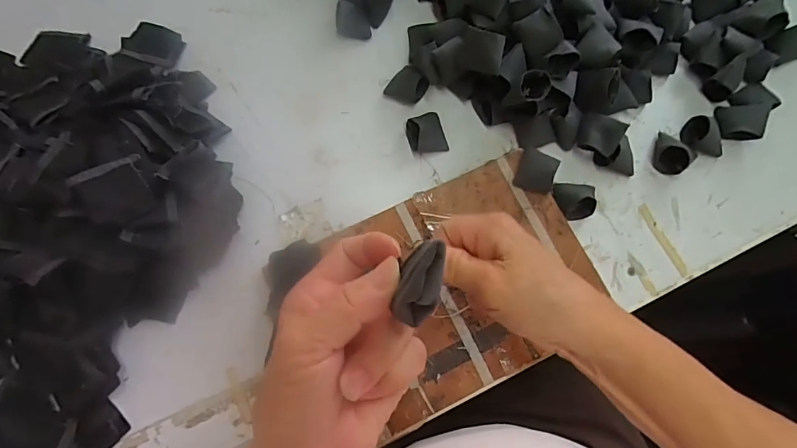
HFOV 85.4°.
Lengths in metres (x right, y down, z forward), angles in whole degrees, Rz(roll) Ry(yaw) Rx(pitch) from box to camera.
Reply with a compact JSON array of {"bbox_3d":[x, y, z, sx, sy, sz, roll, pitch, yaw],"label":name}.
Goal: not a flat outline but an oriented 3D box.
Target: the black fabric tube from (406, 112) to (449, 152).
[{"bbox_3d":[0.028,-0.091,0.422,0.035,0.024,0.039,-17,77,-5],"label":"black fabric tube"}]

